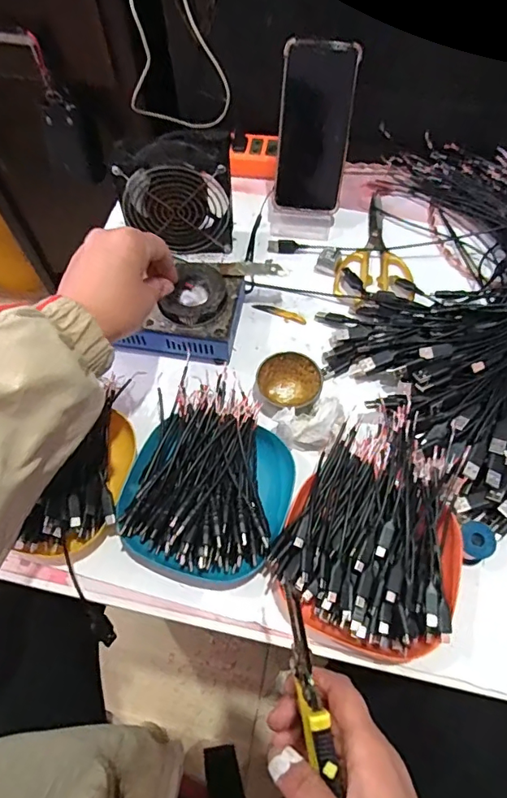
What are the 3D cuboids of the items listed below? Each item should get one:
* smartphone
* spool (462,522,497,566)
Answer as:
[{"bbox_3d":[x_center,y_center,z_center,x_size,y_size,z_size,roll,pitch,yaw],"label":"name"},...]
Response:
[{"bbox_3d":[0.068,-0.297,0.556,0.077,0.168,0.013,8,31,6],"label":"smartphone"},{"bbox_3d":[0.183,0.120,0.412,0.026,0.024,0.030,8,63,6],"label":"spool"}]

